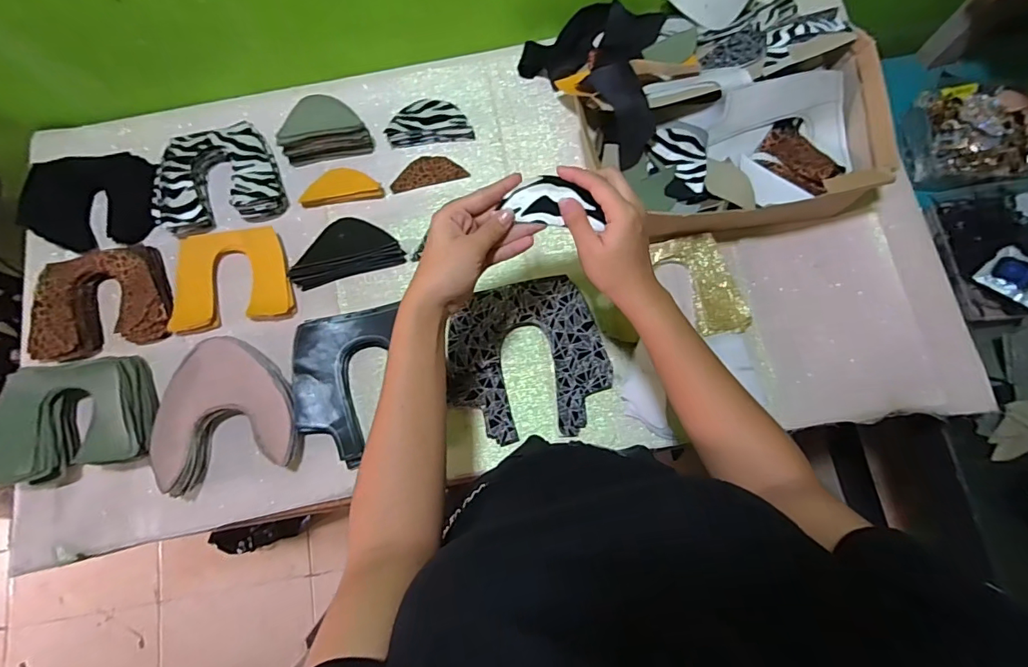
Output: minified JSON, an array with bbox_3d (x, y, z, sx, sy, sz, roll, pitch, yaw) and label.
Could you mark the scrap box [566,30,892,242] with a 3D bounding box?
[{"bbox_3d":[0.258,-0.228,0.605,0.354,0.101,0.196,-6,77,0],"label":"scrap box"}]

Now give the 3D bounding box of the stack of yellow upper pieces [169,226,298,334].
[{"bbox_3d":[-0.371,-0.072,0.637,0.154,0.027,0.126,-11,77,-1],"label":"stack of yellow upper pieces"}]

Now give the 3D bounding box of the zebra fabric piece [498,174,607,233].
[{"bbox_3d":[0.033,-0.117,0.427,0.084,0.012,0.042,-1,77,2],"label":"zebra fabric piece"}]

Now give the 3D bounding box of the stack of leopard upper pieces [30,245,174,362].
[{"bbox_3d":[-0.543,-0.039,0.639,0.172,0.039,0.133,-18,77,-2],"label":"stack of leopard upper pieces"}]

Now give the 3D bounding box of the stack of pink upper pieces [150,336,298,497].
[{"bbox_3d":[-0.351,0.089,0.594,0.169,0.053,0.174,-16,77,-2],"label":"stack of pink upper pieces"}]

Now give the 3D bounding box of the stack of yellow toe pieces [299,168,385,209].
[{"bbox_3d":[-0.238,-0.202,0.664,0.109,0.018,0.056,-14,77,-1],"label":"stack of yellow toe pieces"}]

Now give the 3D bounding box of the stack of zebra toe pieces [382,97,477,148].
[{"bbox_3d":[-0.119,-0.296,0.679,0.116,0.025,0.056,-8,77,0],"label":"stack of zebra toe pieces"}]

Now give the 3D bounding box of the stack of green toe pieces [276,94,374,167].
[{"bbox_3d":[-0.260,-0.277,0.660,0.121,0.065,0.053,-11,77,-1],"label":"stack of green toe pieces"}]

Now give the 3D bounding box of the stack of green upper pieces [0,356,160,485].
[{"bbox_3d":[-0.528,0.101,0.593,0.175,0.068,0.136,-12,77,-1],"label":"stack of green upper pieces"}]

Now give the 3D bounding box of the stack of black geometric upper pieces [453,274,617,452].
[{"bbox_3d":[0.017,0.032,0.597,0.189,0.032,0.186,-7,77,0],"label":"stack of black geometric upper pieces"}]

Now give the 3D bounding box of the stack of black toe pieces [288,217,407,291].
[{"bbox_3d":[-0.222,-0.110,0.635,0.146,0.033,0.068,-13,77,-1],"label":"stack of black toe pieces"}]

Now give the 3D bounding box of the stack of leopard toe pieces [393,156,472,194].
[{"bbox_3d":[-0.120,-0.226,0.679,0.104,0.005,0.045,-13,77,-1],"label":"stack of leopard toe pieces"}]

